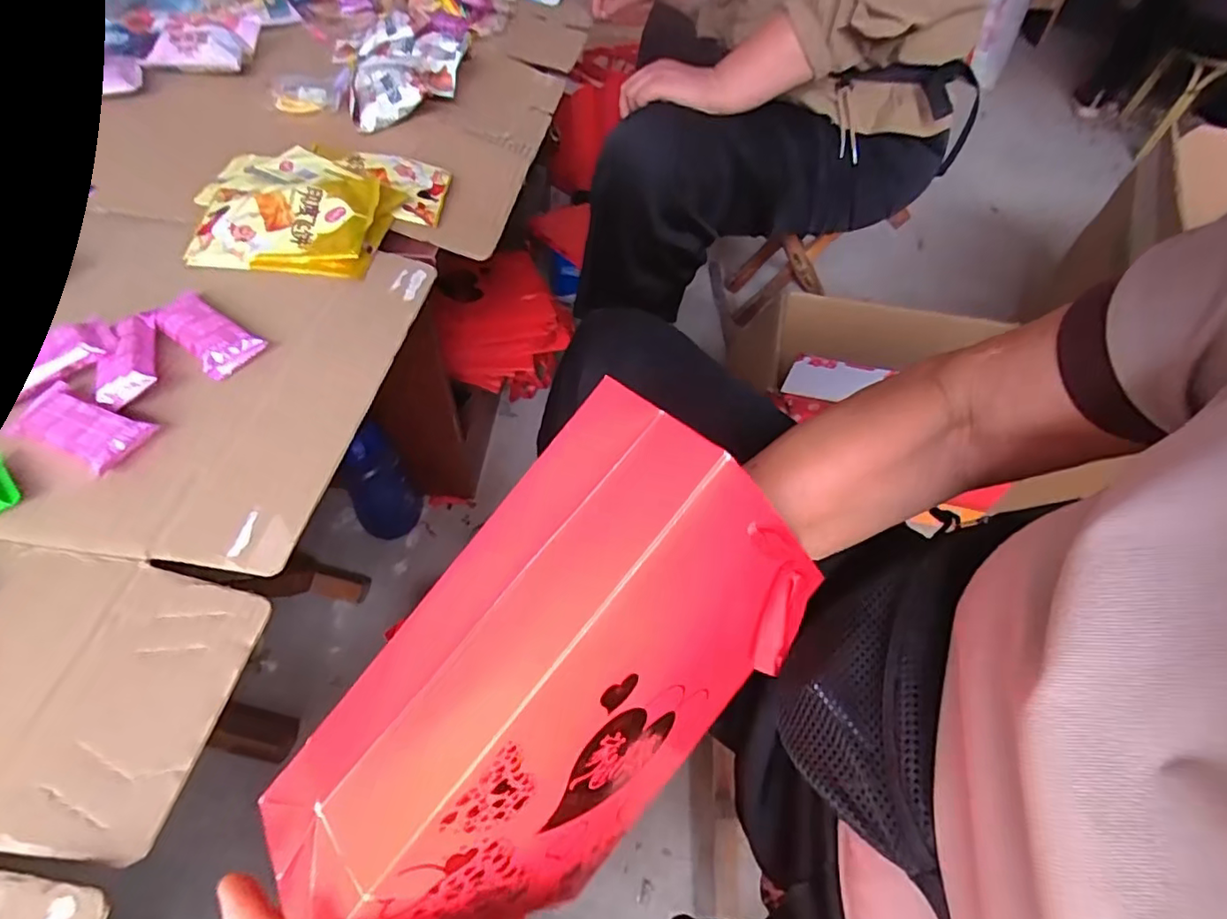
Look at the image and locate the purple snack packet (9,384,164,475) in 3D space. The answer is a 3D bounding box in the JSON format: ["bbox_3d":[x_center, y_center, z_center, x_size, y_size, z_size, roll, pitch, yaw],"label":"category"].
[{"bbox_3d":[-0.345,-0.021,0.373,0.080,0.021,0.040,21,54,10],"label":"purple snack packet"}]

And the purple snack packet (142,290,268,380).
[{"bbox_3d":[-0.308,-0.095,0.436,0.083,0.018,0.042,32,56,18],"label":"purple snack packet"}]

